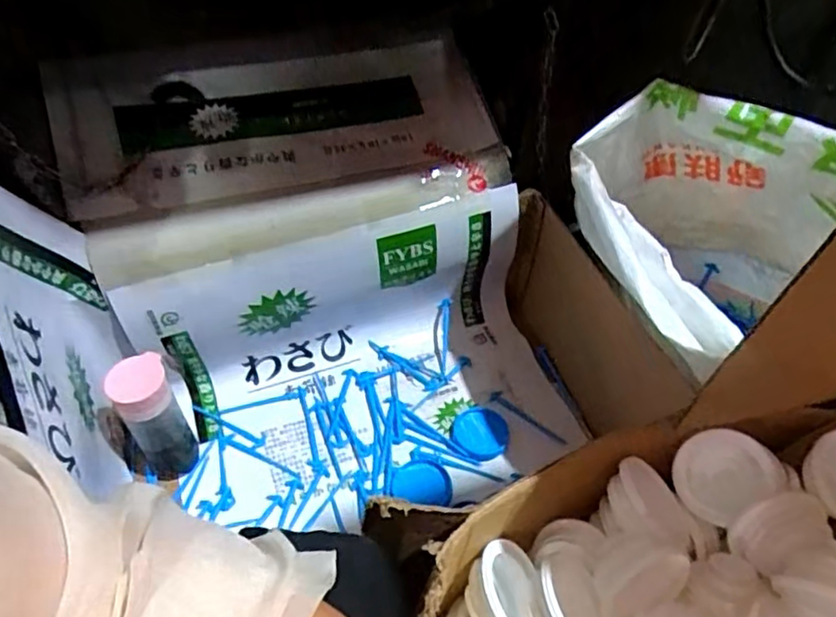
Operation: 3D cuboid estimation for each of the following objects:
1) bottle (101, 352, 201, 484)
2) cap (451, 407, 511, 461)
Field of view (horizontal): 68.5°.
[{"bbox_3d":[-0.327,0.134,0.762,0.063,0.174,0.072,-23,54,-22],"label":"bottle"},{"bbox_3d":[0.090,0.181,0.885,0.078,0.014,0.084,2,49,-2],"label":"cap"}]

